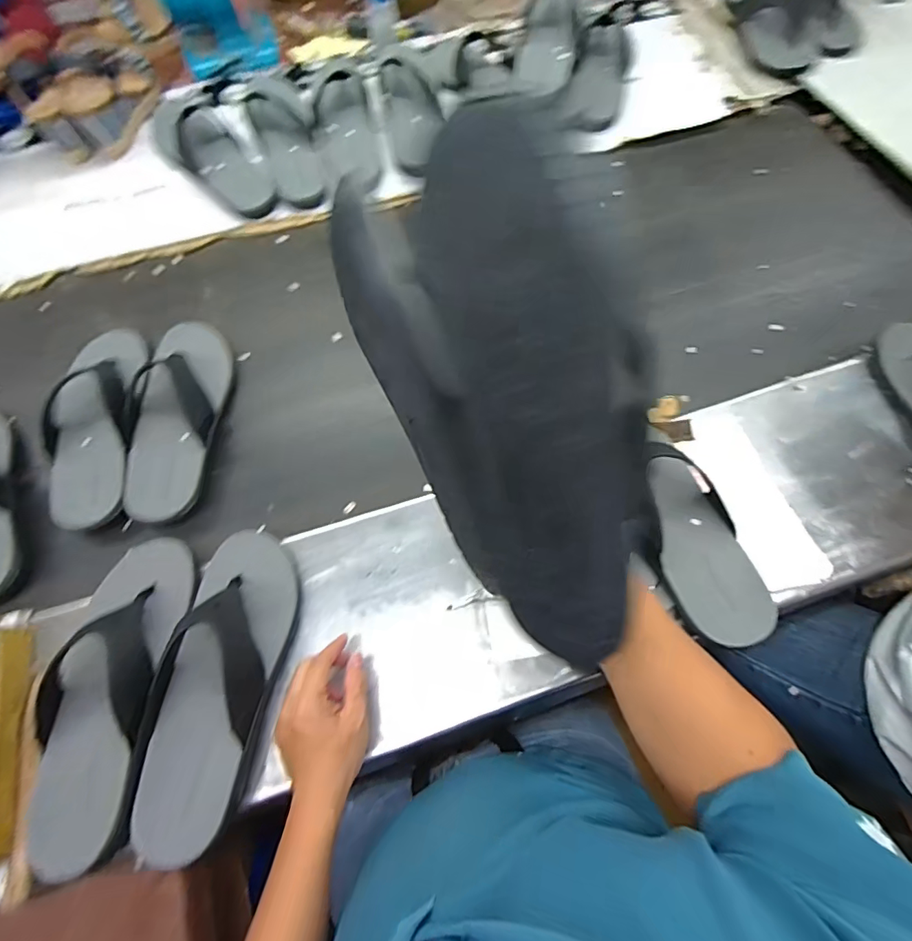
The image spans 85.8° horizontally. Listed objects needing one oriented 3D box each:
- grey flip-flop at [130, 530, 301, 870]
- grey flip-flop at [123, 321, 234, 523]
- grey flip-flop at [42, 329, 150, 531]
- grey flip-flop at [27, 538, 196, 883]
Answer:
[{"bbox_3d":[-0.221,0.190,0.460,0.102,0.073,0.283,2,64,3],"label":"grey flip-flop"},{"bbox_3d":[-0.346,-0.084,0.613,0.098,0.062,0.288,-7,64,-1],"label":"grey flip-flop"},{"bbox_3d":[-0.444,-0.074,0.603,0.107,0.050,0.296,-5,64,0],"label":"grey flip-flop"},{"bbox_3d":[-0.329,0.198,0.456,0.111,0.067,0.289,1,64,3],"label":"grey flip-flop"}]

